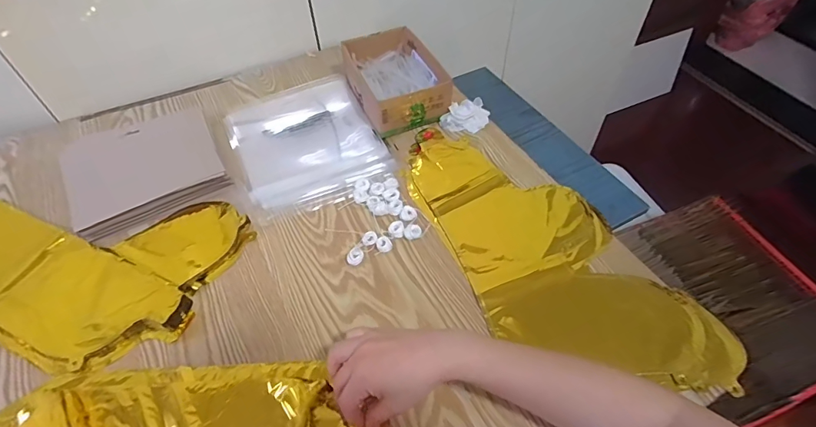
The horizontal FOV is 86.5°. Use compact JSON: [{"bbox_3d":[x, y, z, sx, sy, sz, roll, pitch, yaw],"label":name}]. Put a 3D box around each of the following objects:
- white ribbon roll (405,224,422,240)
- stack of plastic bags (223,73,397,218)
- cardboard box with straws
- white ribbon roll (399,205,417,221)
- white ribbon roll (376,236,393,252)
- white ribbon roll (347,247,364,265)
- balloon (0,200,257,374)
[{"bbox_3d":[0.006,0.023,0.553,0.021,0.008,0.020,0,50,0],"label":"white ribbon roll"},{"bbox_3d":[-0.163,-0.121,0.684,0.210,0.015,0.277,-21,53,-16],"label":"stack of plastic bags"},{"bbox_3d":[-0.022,-0.217,0.701,0.131,0.067,0.191,-19,53,-14],"label":"cardboard box with straws"},{"bbox_3d":[0.001,-0.001,0.571,0.022,0.005,0.022,3,50,3],"label":"white ribbon roll"},{"bbox_3d":[-0.030,0.038,0.543,0.019,0.008,0.019,0,50,0],"label":"white ribbon roll"},{"bbox_3d":[-0.065,0.052,0.529,0.021,0.015,0.014,-12,51,-10],"label":"white ribbon roll"},{"bbox_3d":[-0.419,0.043,0.542,0.384,0.014,0.233,17,52,14],"label":"balloon"}]

